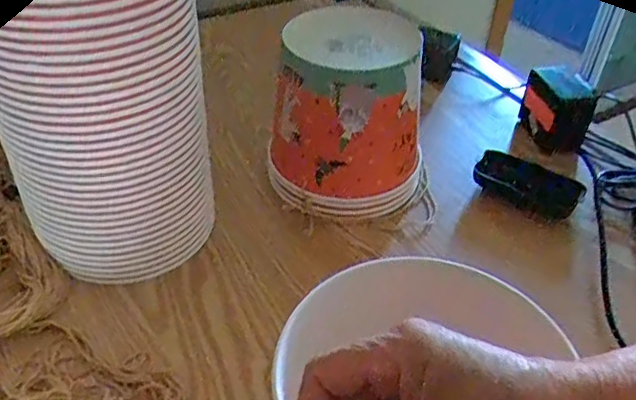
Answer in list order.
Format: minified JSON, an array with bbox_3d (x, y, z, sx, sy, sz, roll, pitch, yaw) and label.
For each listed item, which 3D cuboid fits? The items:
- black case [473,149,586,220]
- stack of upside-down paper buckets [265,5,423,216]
[{"bbox_3d":[0.208,-0.020,0.595,0.105,0.041,0.032,31,48,29],"label":"black case"},{"bbox_3d":[0.032,-0.076,0.580,0.136,0.169,0.122,20,44,19],"label":"stack of upside-down paper buckets"}]

